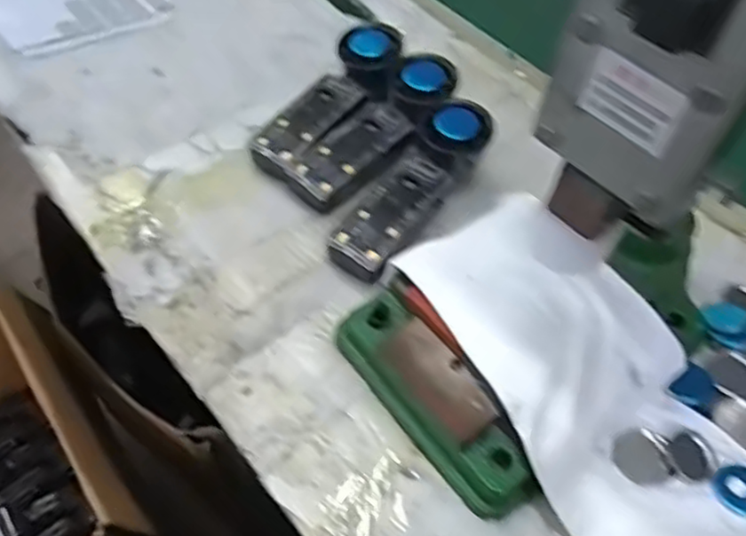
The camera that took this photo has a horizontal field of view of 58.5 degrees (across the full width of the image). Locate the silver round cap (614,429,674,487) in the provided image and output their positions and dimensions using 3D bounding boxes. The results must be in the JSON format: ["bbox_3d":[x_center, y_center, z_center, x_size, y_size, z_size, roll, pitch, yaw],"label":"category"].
[{"bbox_3d":[0.161,0.113,0.398,0.033,0.008,0.031,-4,66,0],"label":"silver round cap"}]

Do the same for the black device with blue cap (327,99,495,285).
[{"bbox_3d":[0.026,-0.055,0.492,0.055,0.056,0.147,31,57,18],"label":"black device with blue cap"}]

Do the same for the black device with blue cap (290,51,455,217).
[{"bbox_3d":[0.003,-0.110,0.518,0.054,0.028,0.155,39,77,21],"label":"black device with blue cap"}]

